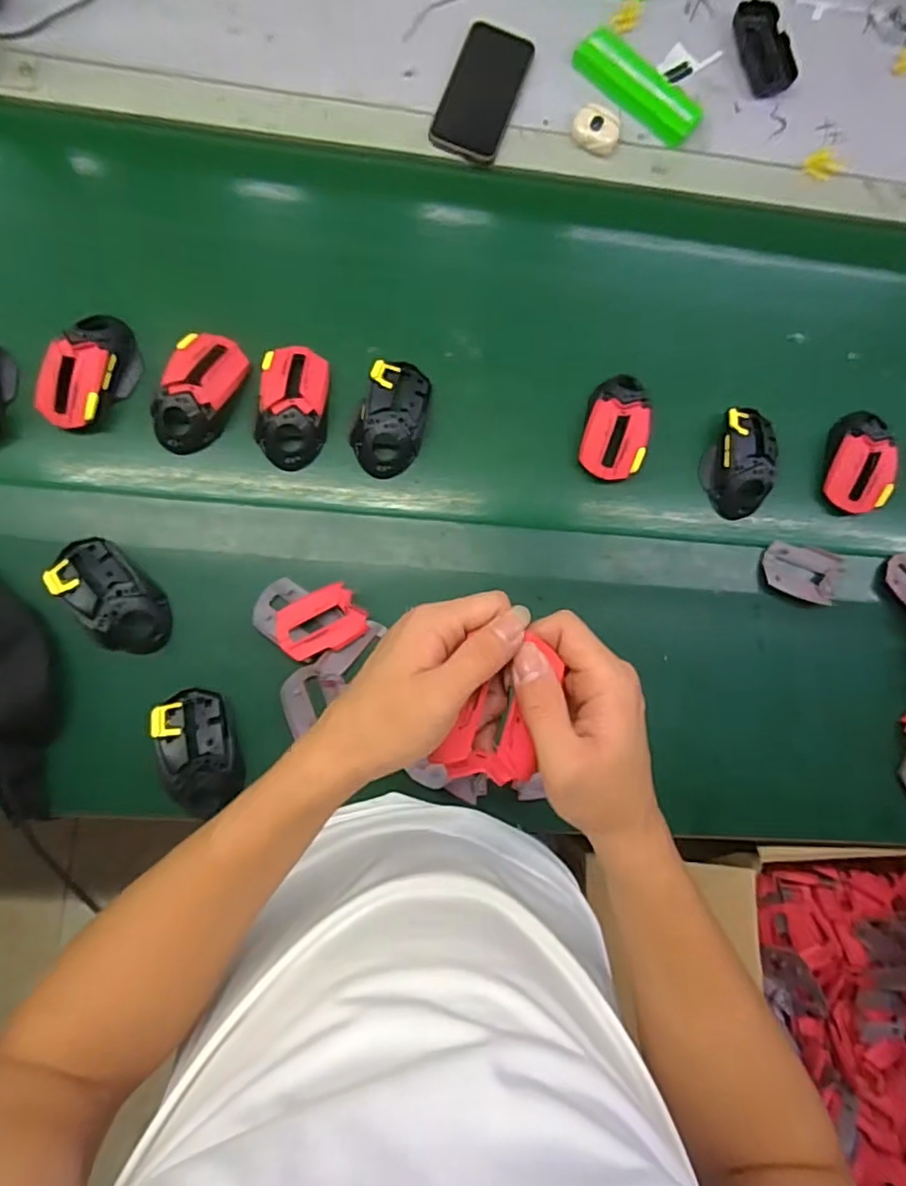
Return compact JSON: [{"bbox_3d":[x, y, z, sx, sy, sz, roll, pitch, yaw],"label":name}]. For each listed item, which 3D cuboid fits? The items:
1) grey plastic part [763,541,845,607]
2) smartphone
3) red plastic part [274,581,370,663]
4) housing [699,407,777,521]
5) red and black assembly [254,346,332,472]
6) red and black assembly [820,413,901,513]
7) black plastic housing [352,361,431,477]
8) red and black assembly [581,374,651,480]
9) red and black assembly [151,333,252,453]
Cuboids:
[{"bbox_3d":[0.370,-0.021,0.657,0.079,0.016,0.052,15,82,-4],"label":"grey plastic part"},{"bbox_3d":[0.034,-0.554,0.680,0.077,0.010,0.158,20,82,-4],"label":"smartphone"},{"bbox_3d":[-0.127,0.029,0.588,0.083,0.018,0.059,-26,87,-8],"label":"red plastic part"},{"bbox_3d":[0.305,-0.141,0.656,0.068,0.035,0.116,19,82,-4],"label":"housing"},{"bbox_3d":[-0.158,-0.186,0.609,0.066,0.034,0.120,9,83,-5],"label":"red and black assembly"},{"bbox_3d":[0.441,-0.142,0.671,0.068,0.039,0.116,2,84,-6],"label":"red and black assembly"},{"bbox_3d":[-0.061,-0.178,0.629,0.064,0.047,0.116,17,82,-4],"label":"black plastic housing"},{"bbox_3d":[0.171,-0.174,0.644,0.062,0.034,0.109,12,83,-5],"label":"red and black assembly"},{"bbox_3d":[-0.249,-0.197,0.601,0.064,0.031,0.118,25,82,-3],"label":"red and black assembly"}]

